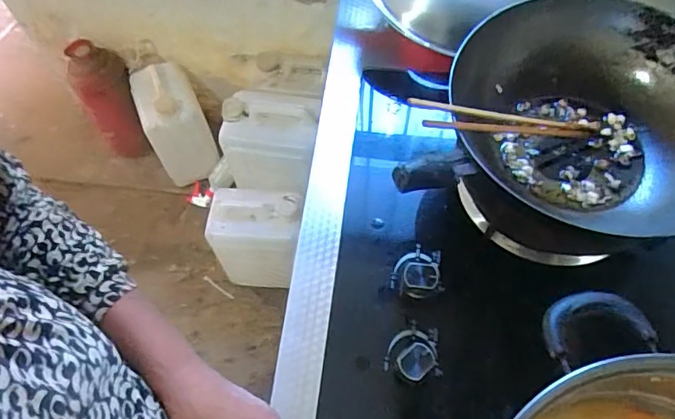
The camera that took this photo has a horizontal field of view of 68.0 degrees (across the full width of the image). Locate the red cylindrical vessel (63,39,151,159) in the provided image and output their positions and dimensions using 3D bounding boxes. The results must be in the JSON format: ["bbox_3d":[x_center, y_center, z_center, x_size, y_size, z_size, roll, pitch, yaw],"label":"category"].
[{"bbox_3d":[-0.671,-0.311,1.479,0.157,0.357,0.129,-21,31,-12],"label":"red cylindrical vessel"}]

